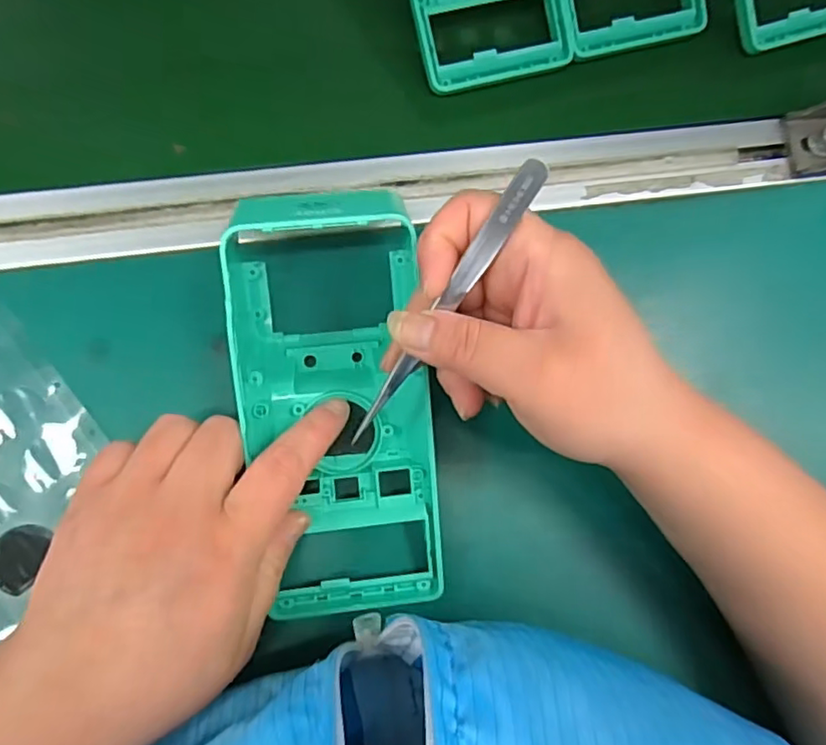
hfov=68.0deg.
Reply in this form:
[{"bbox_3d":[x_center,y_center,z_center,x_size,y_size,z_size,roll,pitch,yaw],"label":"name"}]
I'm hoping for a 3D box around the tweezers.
[{"bbox_3d":[0.011,-0.023,0.227,0.009,0.004,0.121,34,108,0],"label":"tweezers"}]

